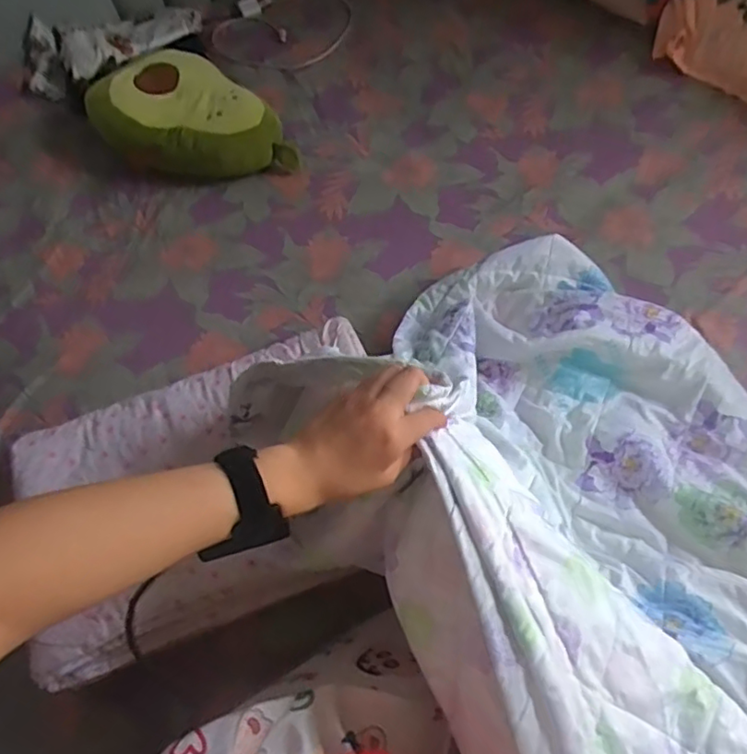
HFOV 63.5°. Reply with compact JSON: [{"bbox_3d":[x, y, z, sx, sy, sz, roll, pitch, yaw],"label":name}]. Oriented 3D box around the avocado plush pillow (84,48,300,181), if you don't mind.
[{"bbox_3d":[-0.309,-0.441,1.059,0.341,0.119,0.200,25,67,15],"label":"avocado plush pillow"}]

